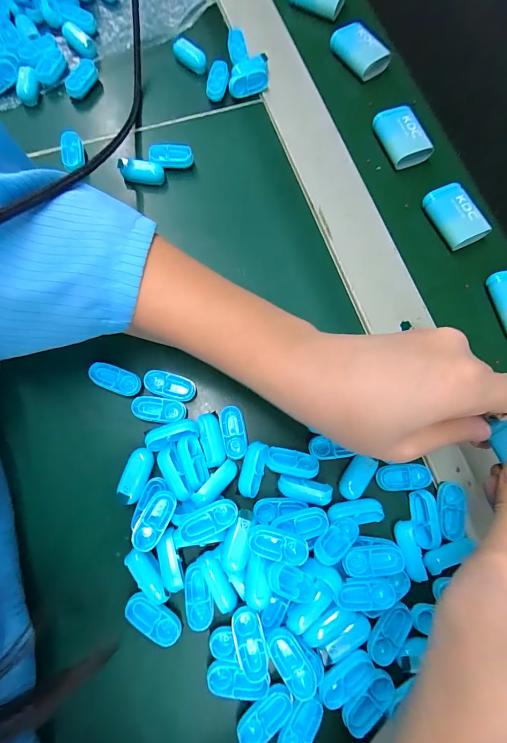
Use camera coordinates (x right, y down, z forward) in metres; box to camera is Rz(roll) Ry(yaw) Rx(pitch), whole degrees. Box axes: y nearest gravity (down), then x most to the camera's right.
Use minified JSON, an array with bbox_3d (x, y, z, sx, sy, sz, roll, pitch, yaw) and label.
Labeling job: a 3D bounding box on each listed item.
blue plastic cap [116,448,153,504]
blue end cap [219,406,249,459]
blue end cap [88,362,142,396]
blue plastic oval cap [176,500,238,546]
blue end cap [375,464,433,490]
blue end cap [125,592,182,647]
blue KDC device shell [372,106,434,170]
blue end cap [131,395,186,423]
[{"bbox_3d":[-0.073,0.064,0.214,0.015,0.005,0.032,18,76,3],"label":"blue plastic cap"},{"bbox_3d":[-0.013,0.040,0.224,0.016,0.008,0.033,-12,77,-5],"label":"blue end cap"},{"bbox_3d":[-0.092,0.006,0.231,0.034,0.010,0.016,19,76,3],"label":"blue end cap"},{"bbox_3d":[-0.028,0.088,0.201,0.040,0.013,0.015,-30,79,4],"label":"blue plastic oval cap"},{"bbox_3d":[0.096,0.067,0.220,0.033,0.004,0.016,-4,76,-3],"label":"blue end cap"},{"bbox_3d":[-0.057,0.140,0.196,0.034,0.005,0.016,34,77,6],"label":"blue end cap"},{"bbox_3d":[0.127,-0.200,0.296,0.034,0.022,0.050,-16,77,-6],"label":"blue KDC device shell"},{"bbox_3d":[-0.062,0.025,0.227,0.034,0.007,0.015,8,76,0],"label":"blue end cap"}]

